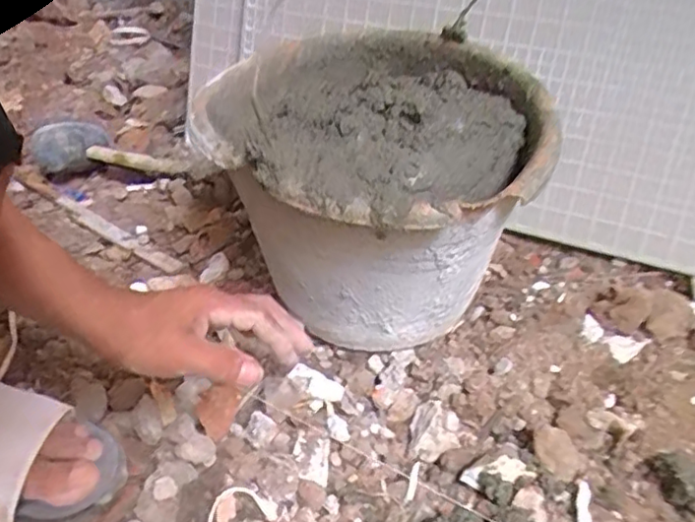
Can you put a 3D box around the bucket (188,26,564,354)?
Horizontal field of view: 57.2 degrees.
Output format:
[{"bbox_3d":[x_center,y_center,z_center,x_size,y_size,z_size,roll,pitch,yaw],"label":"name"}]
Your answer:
[{"bbox_3d":[0.020,-0.063,0.554,0.239,0.180,0.281,-24,47,-20],"label":"bucket"}]

